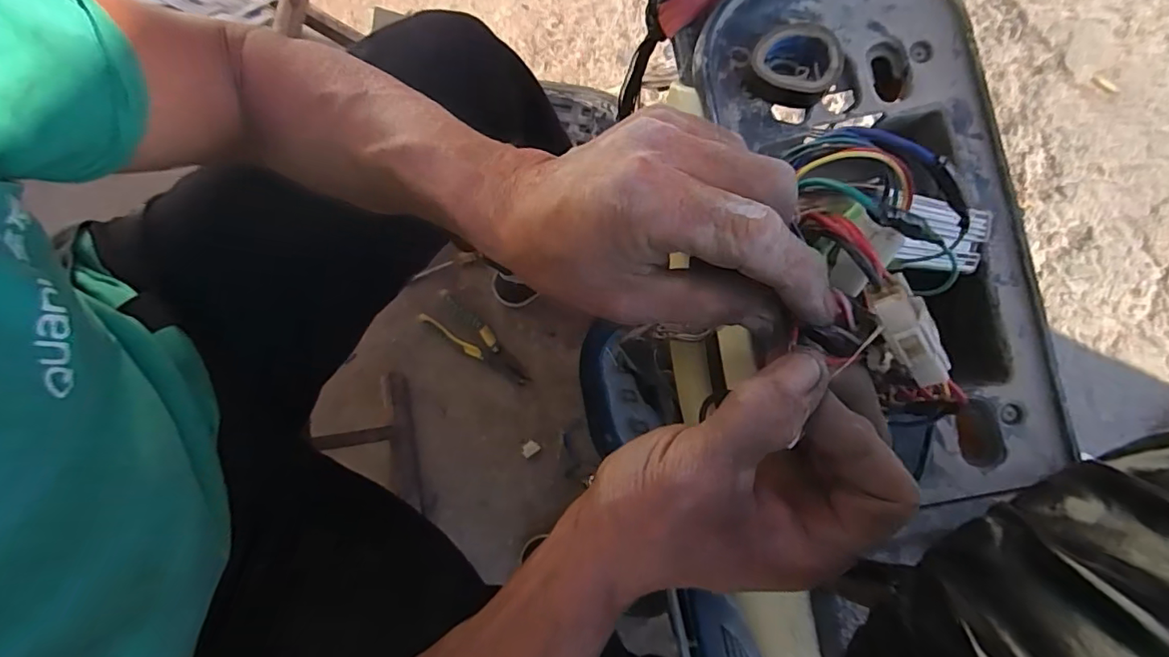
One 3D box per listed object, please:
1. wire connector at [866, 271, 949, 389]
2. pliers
[{"bbox_3d":[0.118,0.002,0.190,0.015,0.009,0.045,-36,102,-9],"label":"wire connector"},{"bbox_3d":[-0.168,0.018,0.837,0.196,0.024,0.061,37,82,7],"label":"pliers"}]

